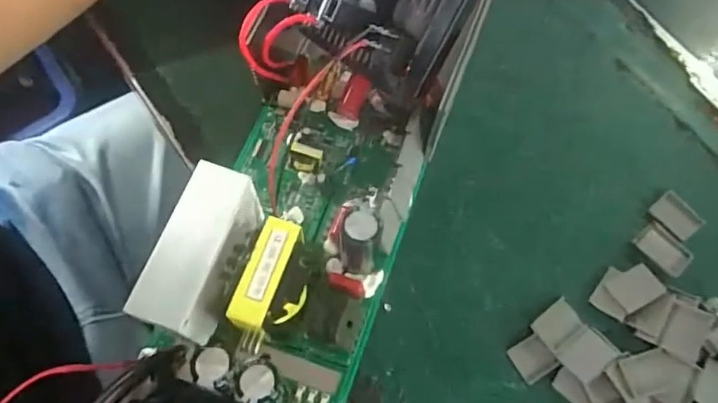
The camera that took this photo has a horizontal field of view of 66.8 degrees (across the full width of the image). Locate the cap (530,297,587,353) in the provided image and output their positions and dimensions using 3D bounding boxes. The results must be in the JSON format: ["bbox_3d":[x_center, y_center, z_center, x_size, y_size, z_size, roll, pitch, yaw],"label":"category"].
[{"bbox_3d":[0.100,0.062,0.271,0.023,0.004,0.019,-36,74,-14],"label":"cap"}]

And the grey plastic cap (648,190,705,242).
[{"bbox_3d":[0.171,0.007,0.292,0.019,0.004,0.024,-36,74,-14],"label":"grey plastic cap"}]

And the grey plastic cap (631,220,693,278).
[{"bbox_3d":[0.160,0.025,0.285,0.019,0.004,0.027,-36,74,-15],"label":"grey plastic cap"}]

